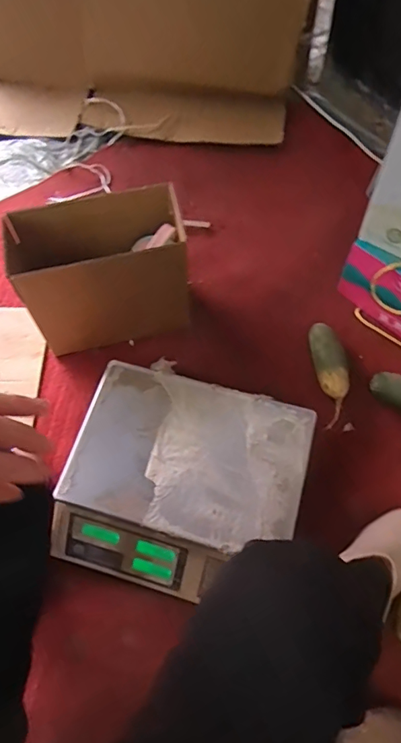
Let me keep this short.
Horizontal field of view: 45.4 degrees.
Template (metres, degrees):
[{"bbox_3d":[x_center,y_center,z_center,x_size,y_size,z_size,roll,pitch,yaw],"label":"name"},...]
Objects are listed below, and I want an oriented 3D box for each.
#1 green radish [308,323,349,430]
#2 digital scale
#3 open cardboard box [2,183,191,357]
[{"bbox_3d":[0.221,0.005,0.822,0.052,0.051,0.196,-6,62,0],"label":"green radish"},{"bbox_3d":[-0.022,0.162,0.721,0.331,0.106,0.281,14,64,10],"label":"digital scale"},{"bbox_3d":[-0.164,-0.158,0.831,0.269,0.239,0.132,-12,63,-4],"label":"open cardboard box"}]

